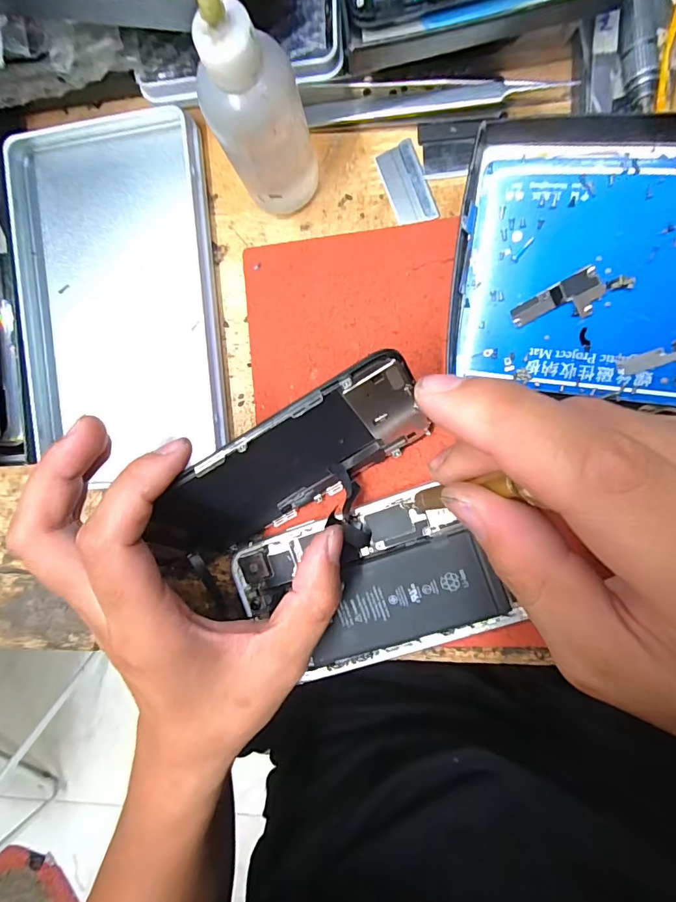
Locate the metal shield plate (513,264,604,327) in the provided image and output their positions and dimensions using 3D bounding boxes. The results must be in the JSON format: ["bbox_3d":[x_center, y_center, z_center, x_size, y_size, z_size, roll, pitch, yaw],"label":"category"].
[{"bbox_3d":[0.092,-0.060,0.187,0.034,0.004,0.017,-28,108,24],"label":"metal shield plate"}]

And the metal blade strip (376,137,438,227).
[{"bbox_3d":[0.033,-0.126,0.213,0.019,0.004,0.037,-19,92,9],"label":"metal blade strip"}]

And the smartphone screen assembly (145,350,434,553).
[{"bbox_3d":[-0.022,0.009,0.197,0.126,0.077,0.010,-28,61,8],"label":"smartphone screen assembly"}]

